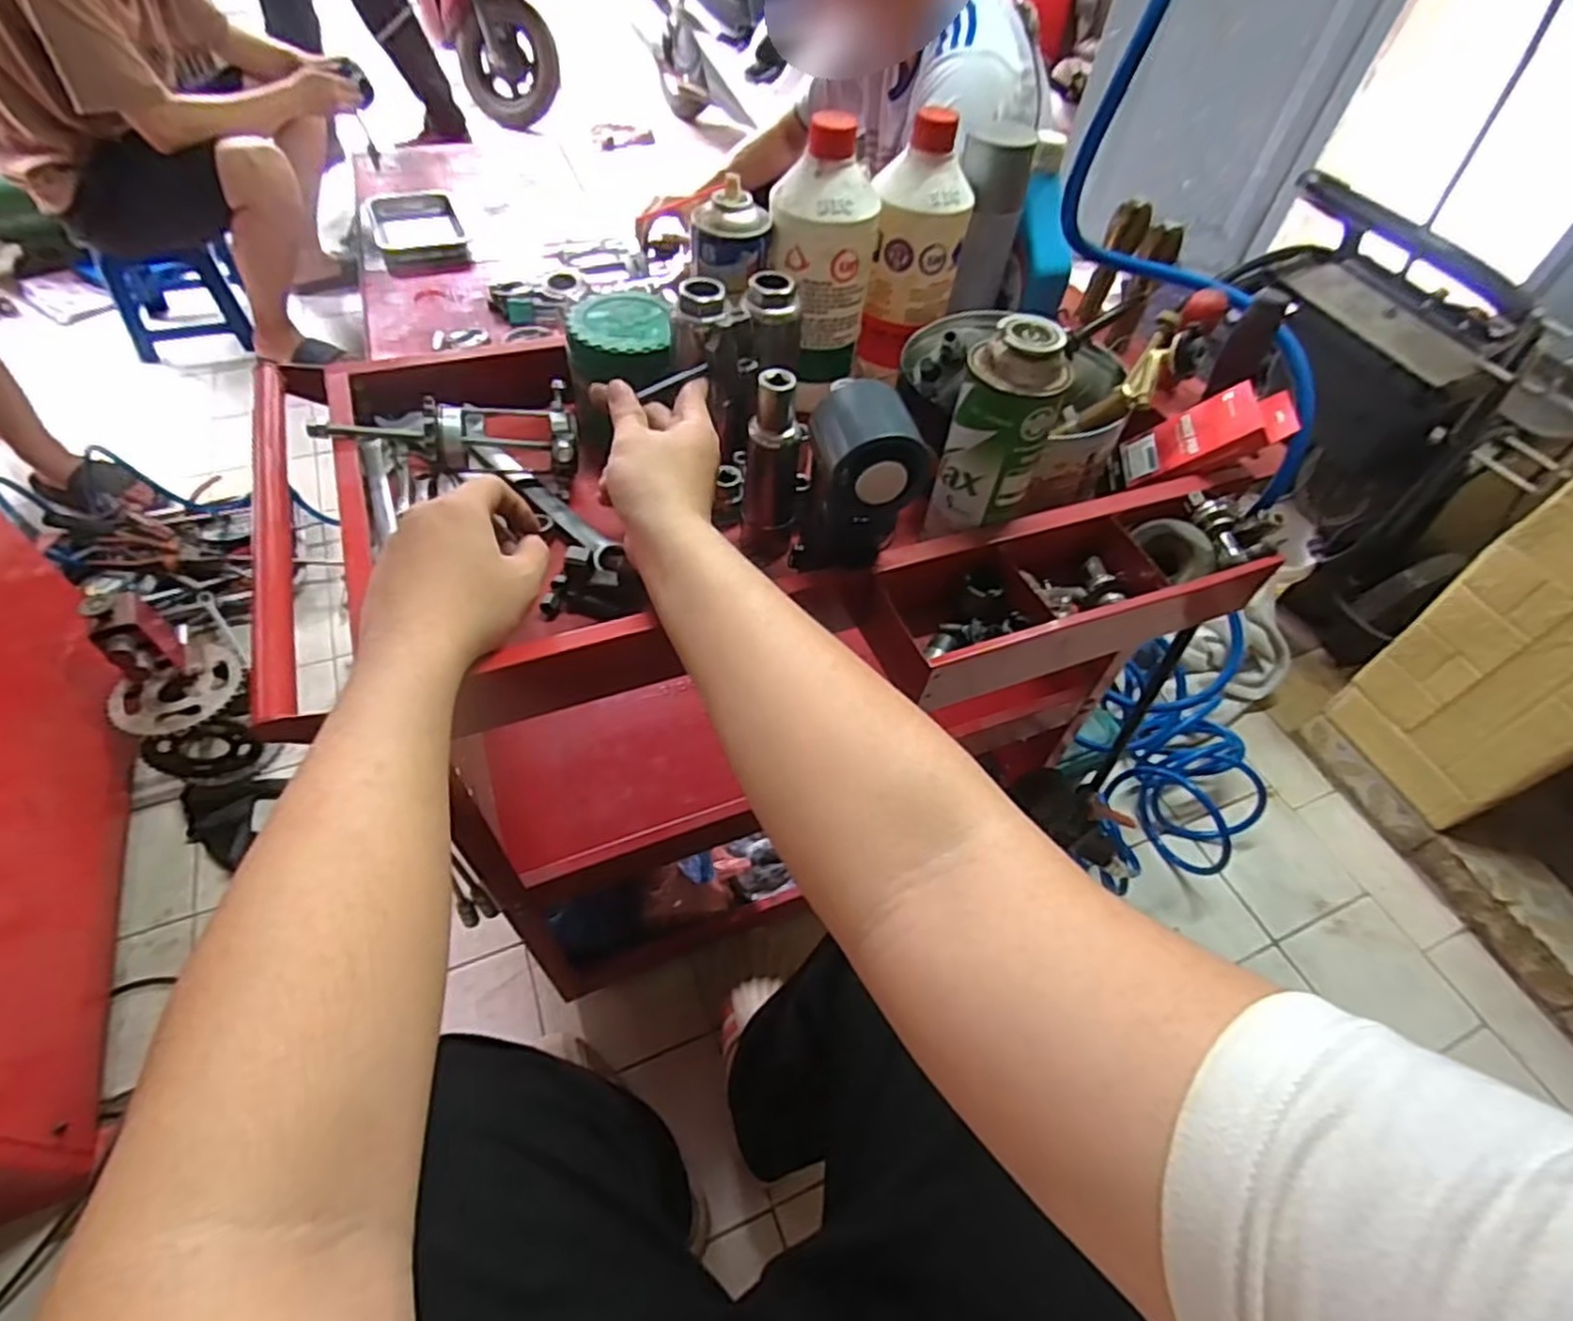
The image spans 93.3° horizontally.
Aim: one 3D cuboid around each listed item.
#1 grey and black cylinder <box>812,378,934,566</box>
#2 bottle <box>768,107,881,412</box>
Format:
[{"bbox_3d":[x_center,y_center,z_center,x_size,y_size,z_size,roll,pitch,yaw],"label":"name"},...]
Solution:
[{"bbox_3d":[0.043,-0.101,0.453,0.057,0.117,0.076,-3,53,-8],"label":"grey and black cylinder"},{"bbox_3d":[0.029,-0.328,0.628,0.075,0.200,0.077,32,56,18],"label":"bottle"}]

